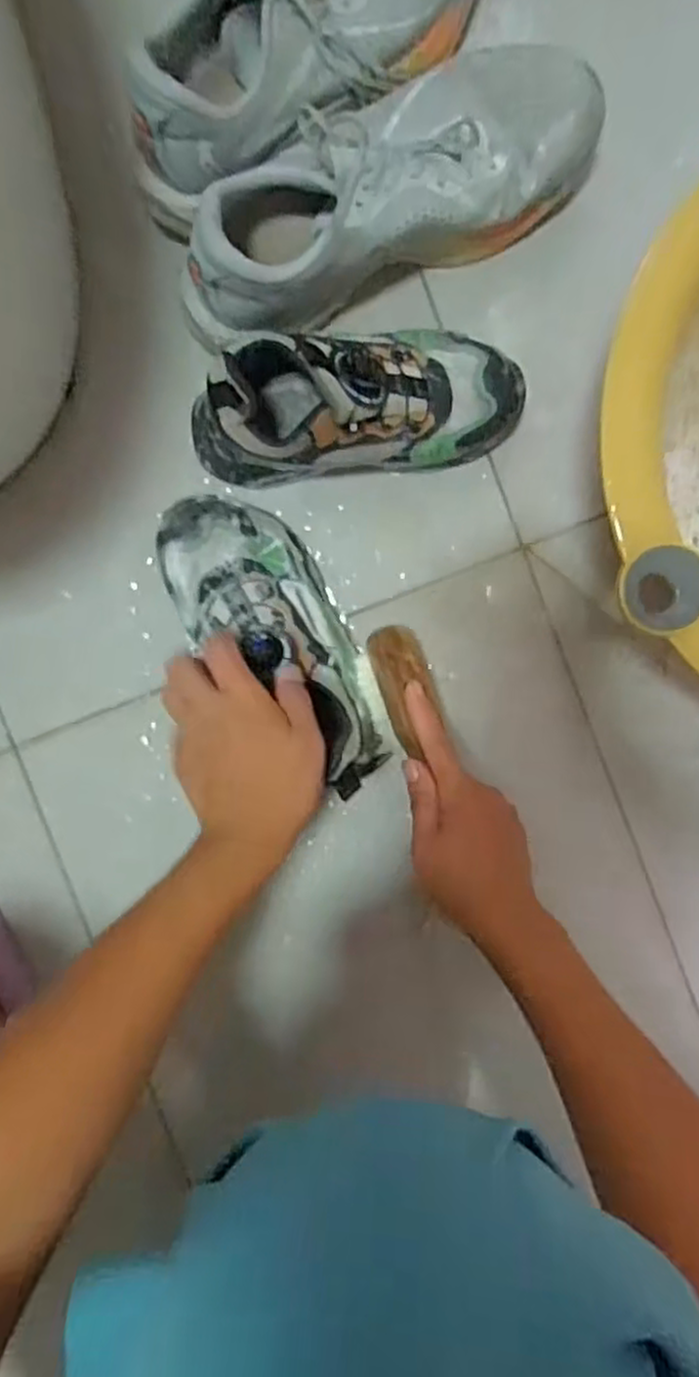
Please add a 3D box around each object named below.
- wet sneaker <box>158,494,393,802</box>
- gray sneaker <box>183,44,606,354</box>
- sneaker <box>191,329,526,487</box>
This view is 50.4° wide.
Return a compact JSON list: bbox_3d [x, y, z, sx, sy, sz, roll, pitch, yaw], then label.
[{"bbox_3d":[-0.046,-0.034,0.504,0.089,0.075,0.216,-38,85,3],"label":"wet sneaker"},{"bbox_3d":[0.018,-0.320,0.477,0.281,0.112,0.102,-24,90,3],"label":"gray sneaker"},{"bbox_3d":[0.001,-0.190,0.490,0.224,0.109,0.087,-8,91,3],"label":"sneaker"}]

